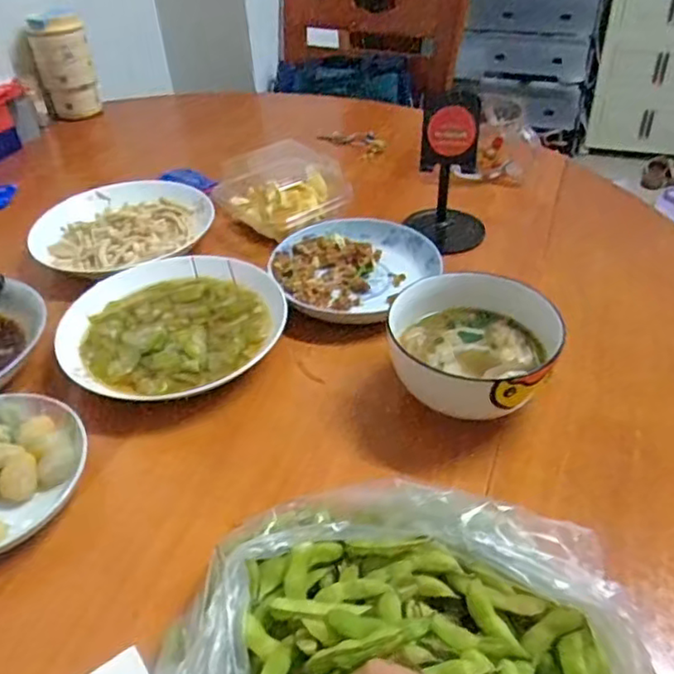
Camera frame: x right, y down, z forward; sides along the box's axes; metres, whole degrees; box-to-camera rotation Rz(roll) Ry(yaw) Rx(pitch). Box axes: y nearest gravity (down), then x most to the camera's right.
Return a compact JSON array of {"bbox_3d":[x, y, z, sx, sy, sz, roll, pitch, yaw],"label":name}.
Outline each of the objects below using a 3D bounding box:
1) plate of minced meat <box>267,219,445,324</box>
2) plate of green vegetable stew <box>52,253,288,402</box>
[{"bbox_3d":[0.012,-0.073,0.670,0.154,0.025,0.165,-2,39,2],"label":"plate of minced meat"},{"bbox_3d":[-0.153,-0.013,0.600,0.199,0.028,0.184,-2,39,2],"label":"plate of green vegetable stew"}]

